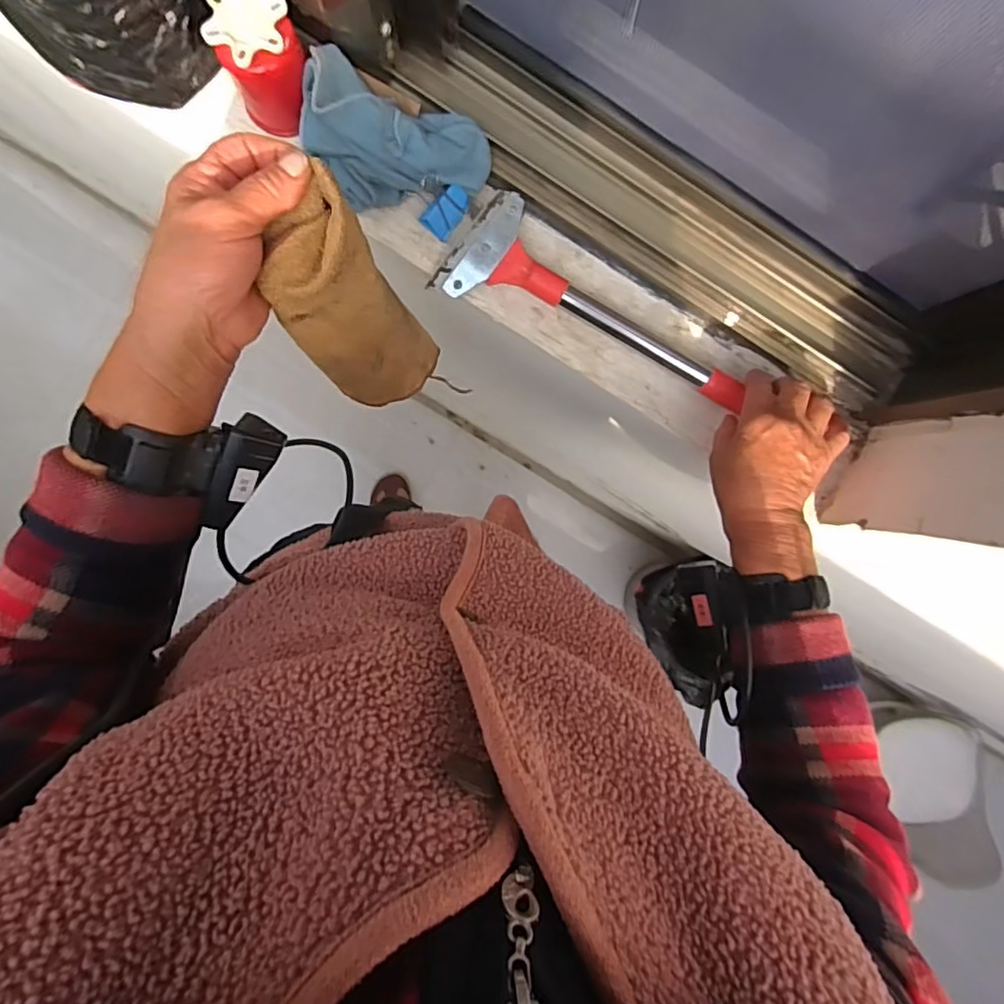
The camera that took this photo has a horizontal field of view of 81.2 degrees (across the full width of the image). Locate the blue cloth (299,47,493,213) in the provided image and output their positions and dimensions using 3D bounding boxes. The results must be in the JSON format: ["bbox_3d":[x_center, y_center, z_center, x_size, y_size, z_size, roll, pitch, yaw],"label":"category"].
[{"bbox_3d":[-0.086,-0.261,0.433,0.138,0.044,0.089,25,90,-4],"label":"blue cloth"}]

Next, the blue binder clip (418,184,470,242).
[{"bbox_3d":[-0.043,-0.226,0.455,0.021,0.015,0.040,37,89,-4],"label":"blue binder clip"}]

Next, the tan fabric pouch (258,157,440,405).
[{"bbox_3d":[-0.097,-0.119,0.418,0.077,0.239,0.031,-43,81,-1],"label":"tan fabric pouch"}]

